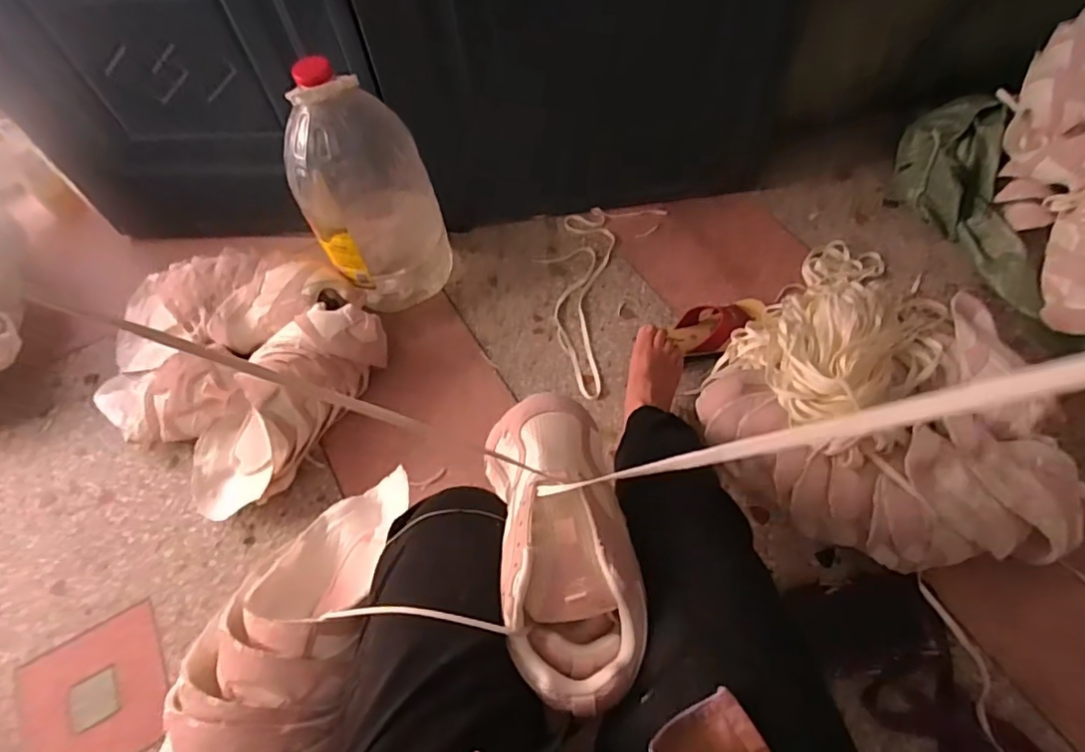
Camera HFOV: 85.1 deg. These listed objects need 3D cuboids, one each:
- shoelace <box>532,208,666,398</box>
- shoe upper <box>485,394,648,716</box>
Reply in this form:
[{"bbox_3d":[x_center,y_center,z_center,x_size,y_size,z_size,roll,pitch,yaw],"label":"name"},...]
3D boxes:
[{"bbox_3d":[0.071,-0.162,1.079,0.181,0.009,0.423,12,60,11],"label":"shoelace"},{"bbox_3d":[0.015,0.127,0.467,0.102,0.061,0.236,-9,61,-2],"label":"shoe upper"}]

